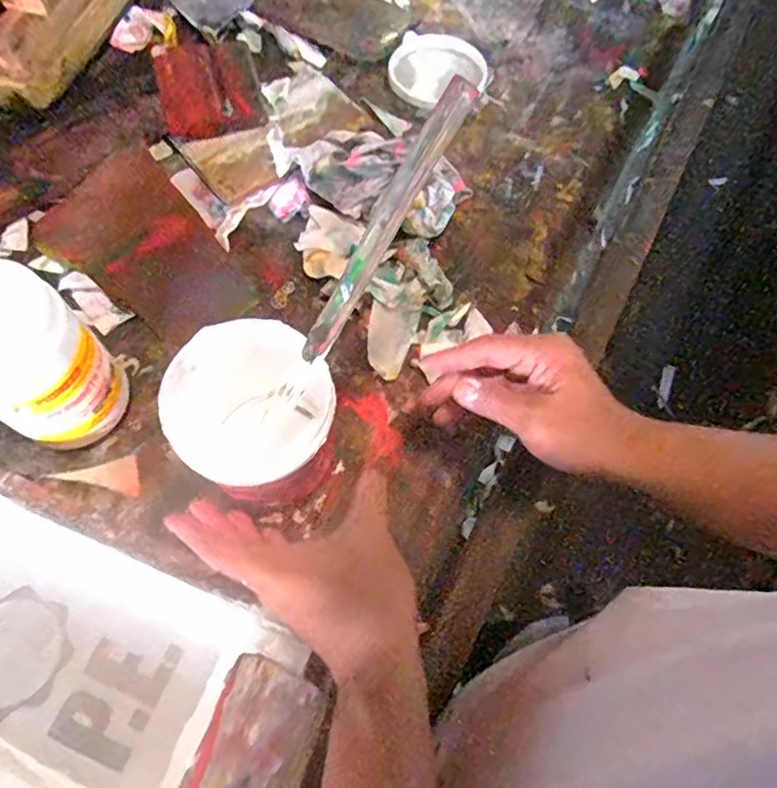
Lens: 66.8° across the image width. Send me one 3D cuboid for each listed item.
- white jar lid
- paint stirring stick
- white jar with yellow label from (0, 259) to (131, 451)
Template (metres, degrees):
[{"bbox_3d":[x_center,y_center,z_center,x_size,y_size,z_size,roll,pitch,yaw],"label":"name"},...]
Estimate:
[{"bbox_3d":[0.058,-0.377,0.691,0.115,0.022,0.102,18,67,5],"label":"white jar lid"},{"bbox_3d":[-0.007,-0.094,0.355,0.021,0.191,0.012,44,33,15],"label":"paint stirring stick"},{"bbox_3d":[-0.269,-0.019,0.454,0.085,0.156,0.089,1,67,-2],"label":"white jar with yellow label"}]

